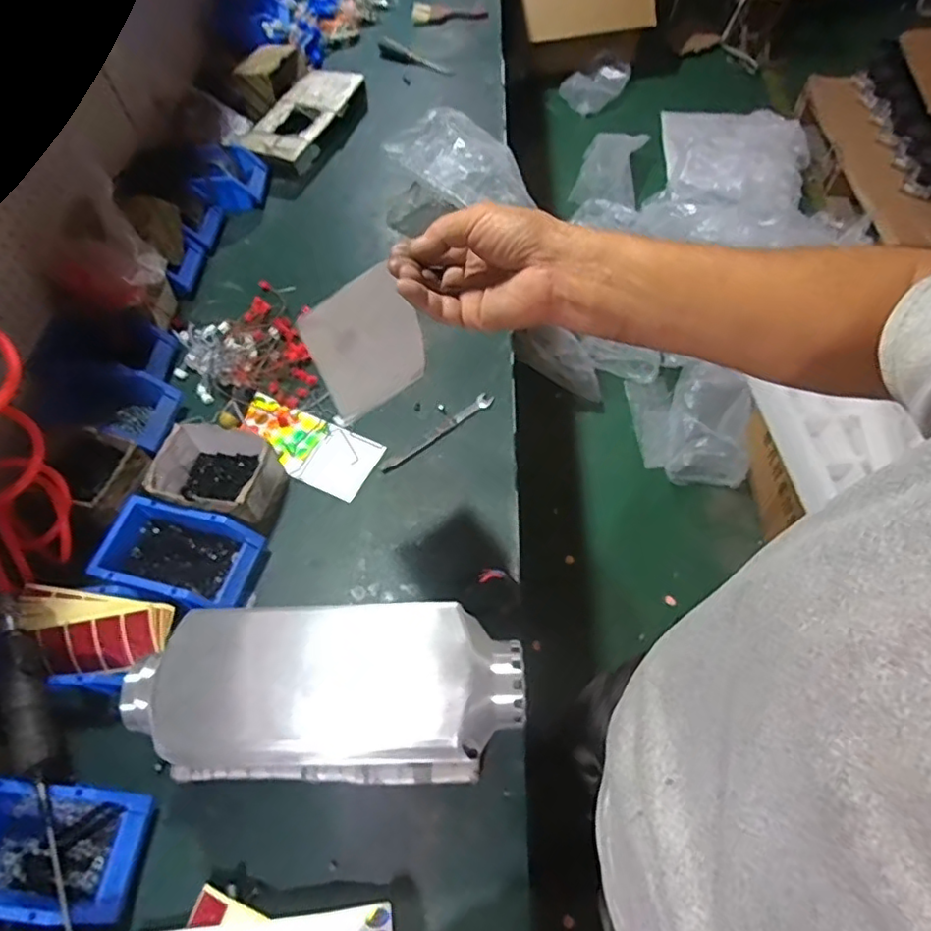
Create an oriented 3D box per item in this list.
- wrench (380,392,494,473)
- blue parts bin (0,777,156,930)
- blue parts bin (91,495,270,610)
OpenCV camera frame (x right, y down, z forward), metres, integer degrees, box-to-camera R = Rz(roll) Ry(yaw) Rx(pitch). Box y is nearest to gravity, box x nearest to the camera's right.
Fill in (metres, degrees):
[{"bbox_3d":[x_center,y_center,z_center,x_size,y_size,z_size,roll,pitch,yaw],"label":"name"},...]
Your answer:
[{"bbox_3d":[-0.040,-0.049,0.913,0.205,0.007,0.023,-37,63,-17],"label":"wrench"},{"bbox_3d":[-0.437,0.393,0.625,0.191,0.079,0.120,6,60,8],"label":"blue parts bin"},{"bbox_3d":[-0.375,0.123,0.786,0.189,0.070,0.122,9,60,10],"label":"blue parts bin"}]

